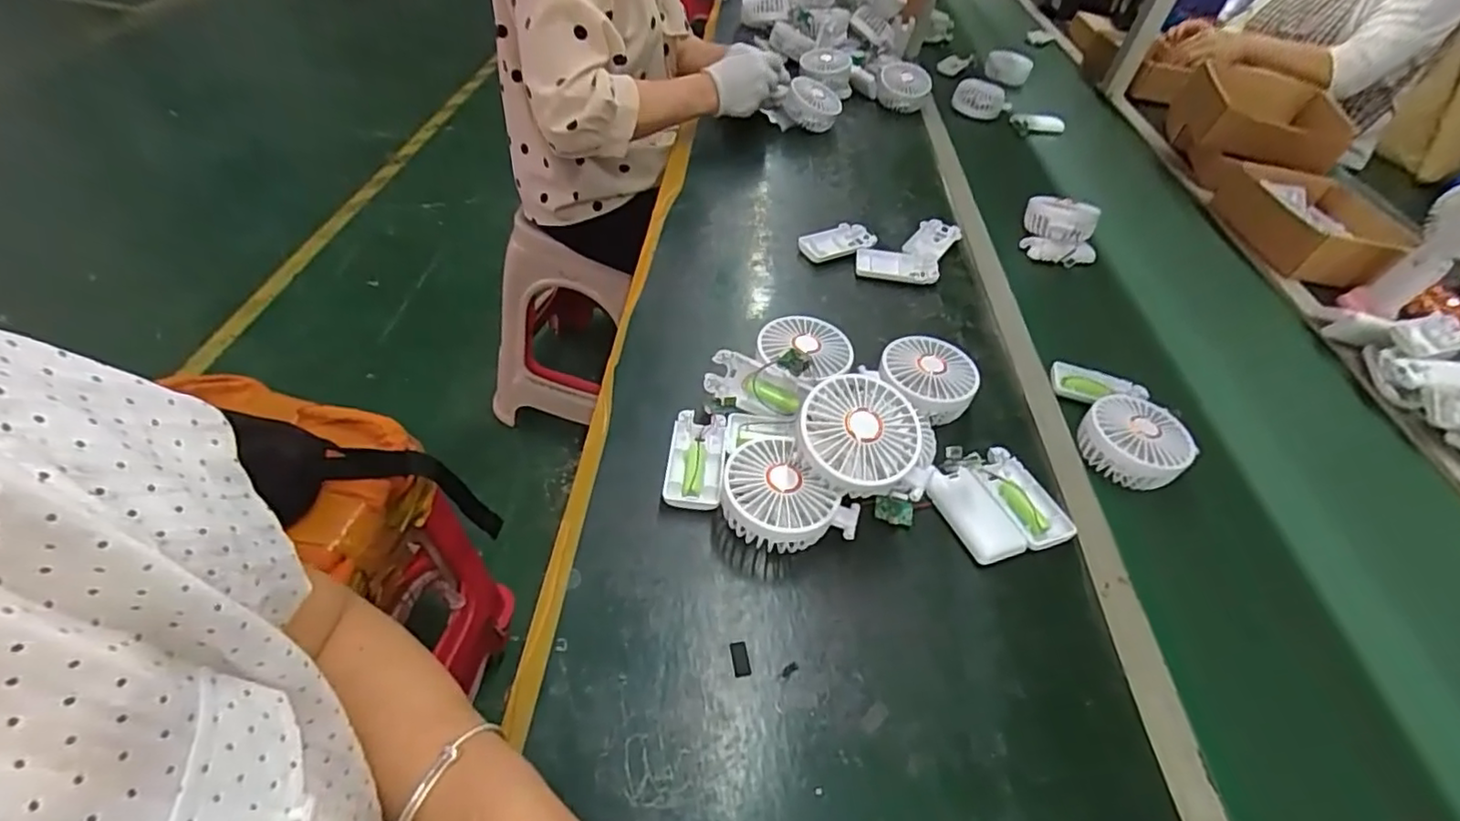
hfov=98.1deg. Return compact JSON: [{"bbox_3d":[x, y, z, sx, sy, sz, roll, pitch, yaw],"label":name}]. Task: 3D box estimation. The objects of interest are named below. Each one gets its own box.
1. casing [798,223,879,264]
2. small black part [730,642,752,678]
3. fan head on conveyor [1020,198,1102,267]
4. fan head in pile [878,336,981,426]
[{"bbox_3d":[0.133,-0.210,0.786,0.095,0.013,0.048,-15,52,-23],"label":"casing"},{"bbox_3d":[0.007,0.165,0.421,0.011,0.004,0.022,-2,48,-13],"label":"small black part"},{"bbox_3d":[0.442,-0.242,0.845,0.089,0.051,0.088,20,47,7],"label":"fan head on conveyor"},{"bbox_3d":[0.183,-0.029,0.593,0.088,0.038,0.087,20,46,12],"label":"fan head in pile"}]

